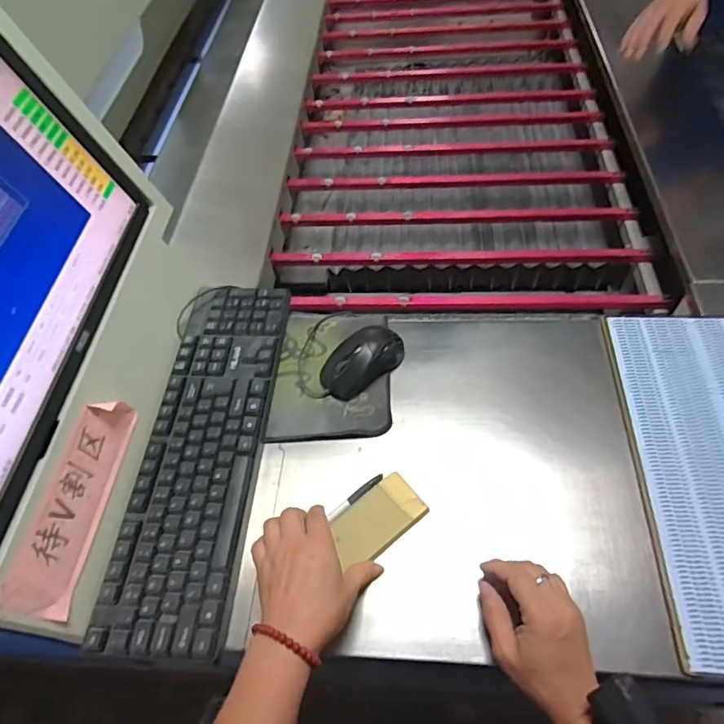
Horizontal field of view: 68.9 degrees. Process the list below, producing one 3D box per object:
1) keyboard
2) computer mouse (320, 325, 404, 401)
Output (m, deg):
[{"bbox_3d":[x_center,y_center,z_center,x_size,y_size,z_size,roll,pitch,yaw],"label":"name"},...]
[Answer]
[{"bbox_3d":[-0.169,0.081,0.573,0.120,0.025,0.415,0,55,6],"label":"keyboard"},{"bbox_3d":[-0.001,-0.006,0.622,0.105,0.031,0.059,-38,60,-20],"label":"computer mouse"}]

